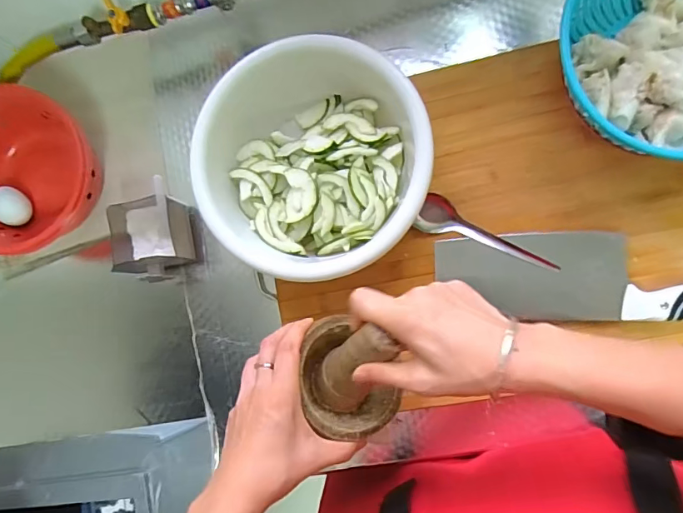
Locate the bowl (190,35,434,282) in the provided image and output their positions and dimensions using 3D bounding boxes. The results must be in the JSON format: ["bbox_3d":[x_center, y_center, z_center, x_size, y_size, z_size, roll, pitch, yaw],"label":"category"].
[{"bbox_3d":[-0.028,-0.097,0.494,0.233,0.097,0.228,0,87,9],"label":"bowl"}]

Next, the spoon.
[{"bbox_3d":[0.150,-0.020,0.475,0.144,0.024,0.040,24,91,9],"label":"spoon"}]

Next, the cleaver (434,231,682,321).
[{"bbox_3d":[0.247,0.019,0.463,0.294,0.023,0.085,-1,87,9],"label":"cleaver"}]

